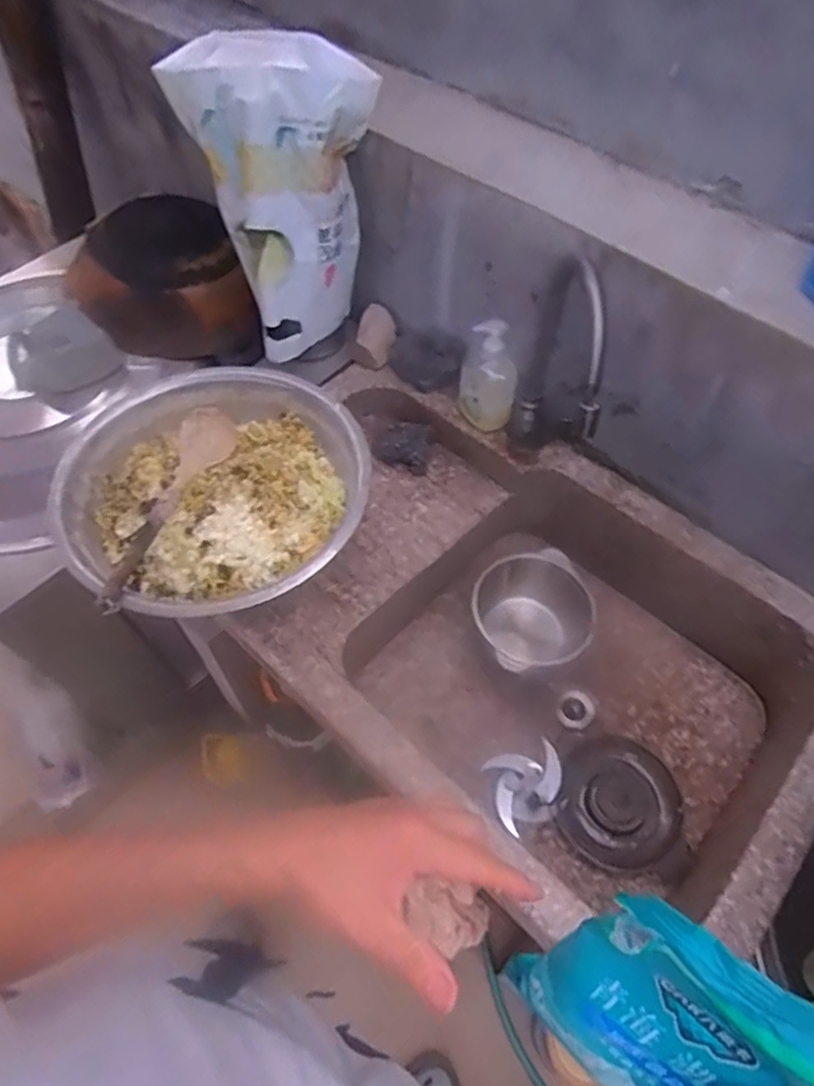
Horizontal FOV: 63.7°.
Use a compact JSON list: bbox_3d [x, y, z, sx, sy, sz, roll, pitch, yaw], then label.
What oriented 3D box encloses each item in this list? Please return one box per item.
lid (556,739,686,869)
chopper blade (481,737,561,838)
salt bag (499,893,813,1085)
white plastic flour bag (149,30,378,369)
[{"bbox_3d":[0.280,0.338,0.857,0.149,0.030,0.156,1,58,-1],"label":"lid"},{"bbox_3d":[0.157,0.313,0.847,0.088,0.043,0.092,-13,60,-9],"label":"chopper blade"},{"bbox_3d":[0.117,0.220,0.292,0.113,0.145,0.025,37,38,16],"label":"salt bag"},{"bbox_3d":[-0.164,-0.475,0.904,0.201,0.354,0.167,-29,63,-18],"label":"white plastic flour bag"}]

